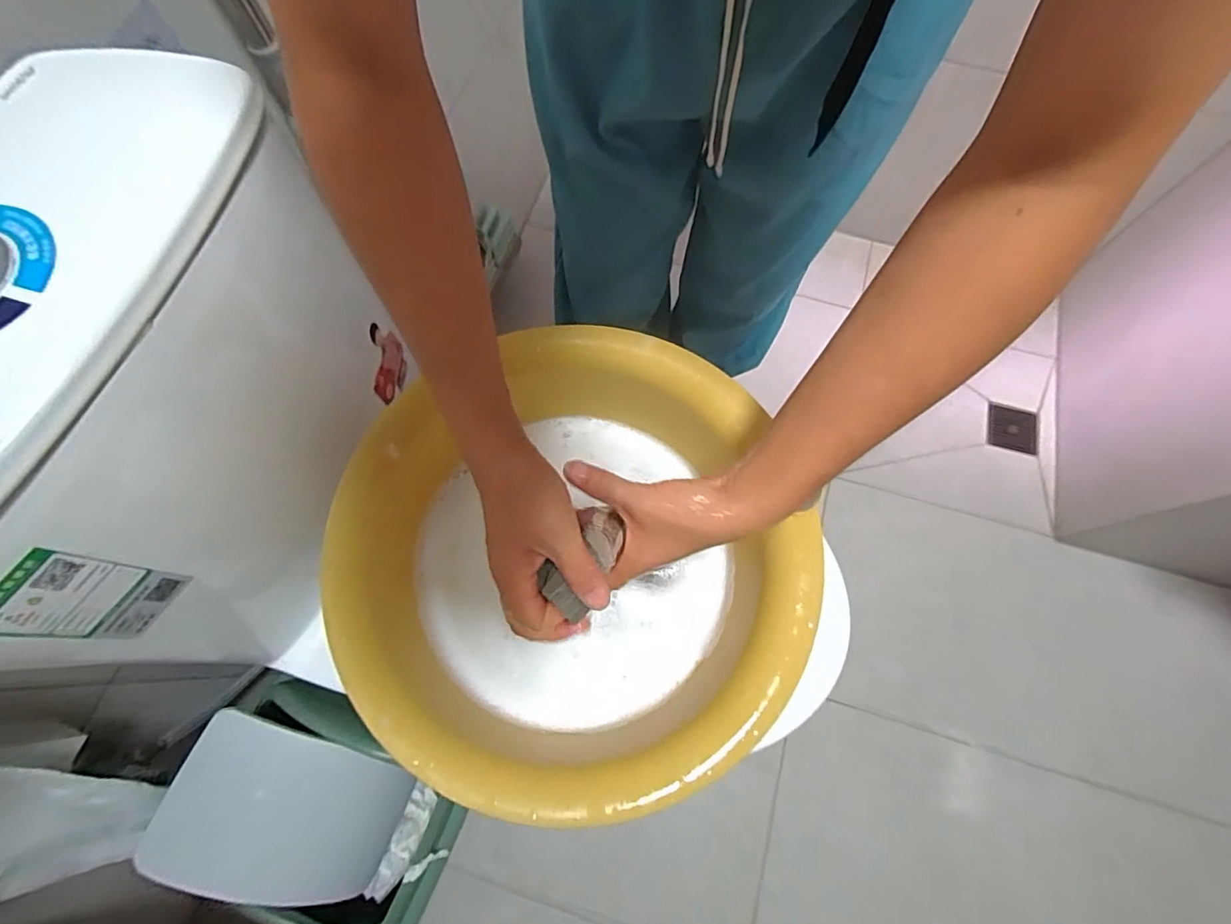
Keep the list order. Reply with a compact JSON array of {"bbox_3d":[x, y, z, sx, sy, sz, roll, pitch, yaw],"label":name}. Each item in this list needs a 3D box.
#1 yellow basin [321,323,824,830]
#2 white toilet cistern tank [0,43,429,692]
[{"bbox_3d":[-0.029,0.084,0.427,0.345,0.112,0.330,0,69,1],"label":"yellow basin"},{"bbox_3d":[-0.336,-0.031,0.423,0.175,0.351,0.382,9,70,4],"label":"white toilet cistern tank"}]

